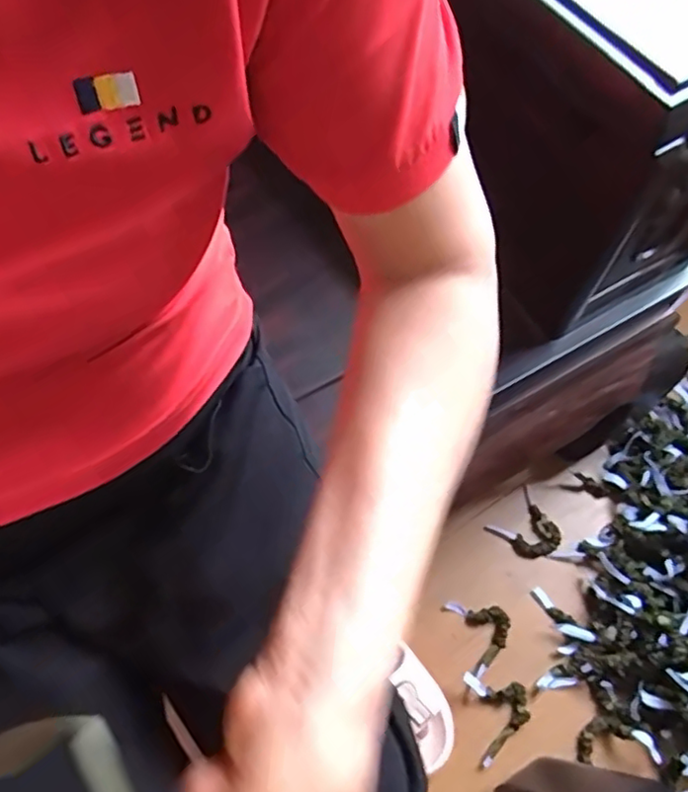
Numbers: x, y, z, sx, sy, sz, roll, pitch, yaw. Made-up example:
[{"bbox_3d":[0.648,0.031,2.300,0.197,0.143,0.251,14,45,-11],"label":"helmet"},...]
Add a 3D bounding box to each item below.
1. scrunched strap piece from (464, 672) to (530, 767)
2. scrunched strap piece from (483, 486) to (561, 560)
[{"bbox_3d":[0.208,0.421,0.823,0.077,0.031,0.107,-10,65,-6],"label":"scrunched strap piece"},{"bbox_3d":[0.276,0.203,0.945,0.092,0.018,0.094,-32,69,-15],"label":"scrunched strap piece"}]

